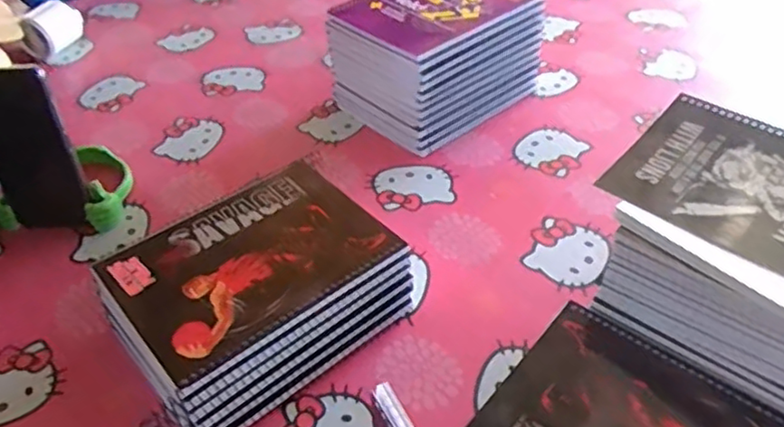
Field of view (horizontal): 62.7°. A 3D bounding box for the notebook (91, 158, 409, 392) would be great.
[{"bbox_3d":[-0.112,0.036,0.499,0.198,0.012,0.147,-31,49,-27],"label":"notebook"}]

